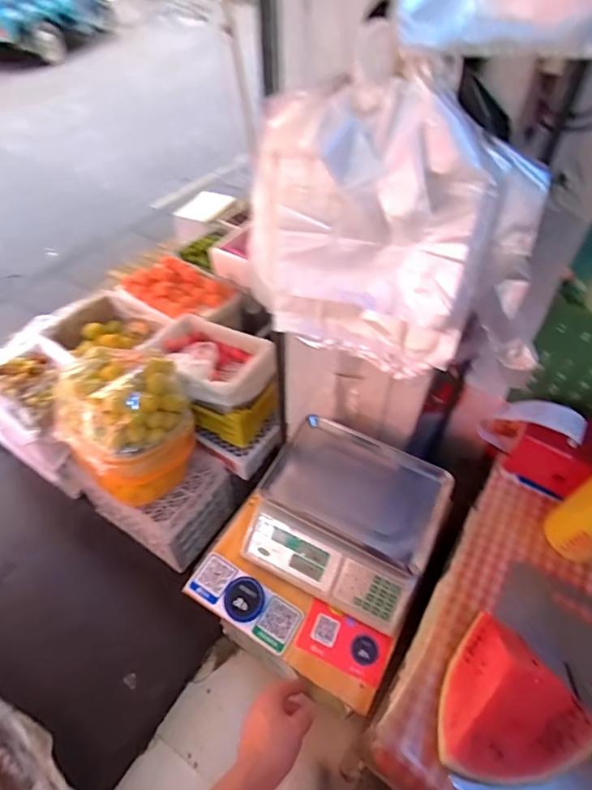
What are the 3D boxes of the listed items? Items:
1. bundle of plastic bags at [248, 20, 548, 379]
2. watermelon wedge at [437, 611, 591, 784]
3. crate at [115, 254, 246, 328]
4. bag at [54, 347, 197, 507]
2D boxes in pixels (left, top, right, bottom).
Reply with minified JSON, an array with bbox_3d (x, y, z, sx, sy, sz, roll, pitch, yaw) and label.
[{"bbox_3d":[0.125,-0.218,0.628,0.419,0.397,0.096,19,51,15],"label":"bundle of plastic bags"},{"bbox_3d":[0.264,0.394,0.556,0.176,0.100,0.178,-31,56,-25],"label":"watermelon wedge"},{"bbox_3d":[-0.448,-0.396,1.773,0.441,0.144,0.244,29,55,23],"label":"crate"},{"bbox_3d":[-0.479,0.077,1.267,0.309,0.335,0.307,23,52,18],"label":"bag"}]

